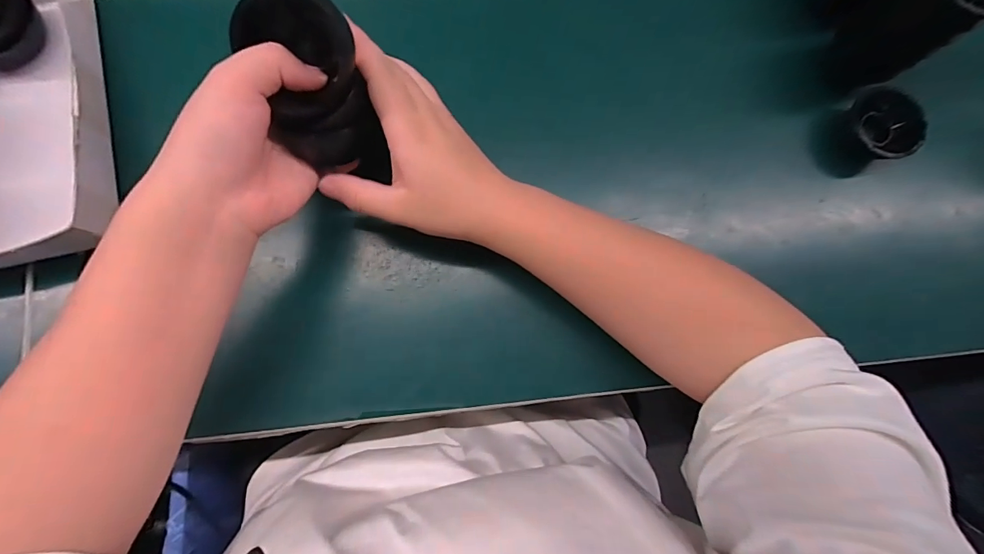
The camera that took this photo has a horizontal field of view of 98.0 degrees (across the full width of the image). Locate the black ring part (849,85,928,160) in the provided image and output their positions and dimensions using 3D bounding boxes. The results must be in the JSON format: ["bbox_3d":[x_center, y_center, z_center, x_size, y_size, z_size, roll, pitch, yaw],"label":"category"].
[{"bbox_3d":[0.322,-0.125,0.346,0.056,0.020,0.056,-4,81,-2],"label":"black ring part"}]

